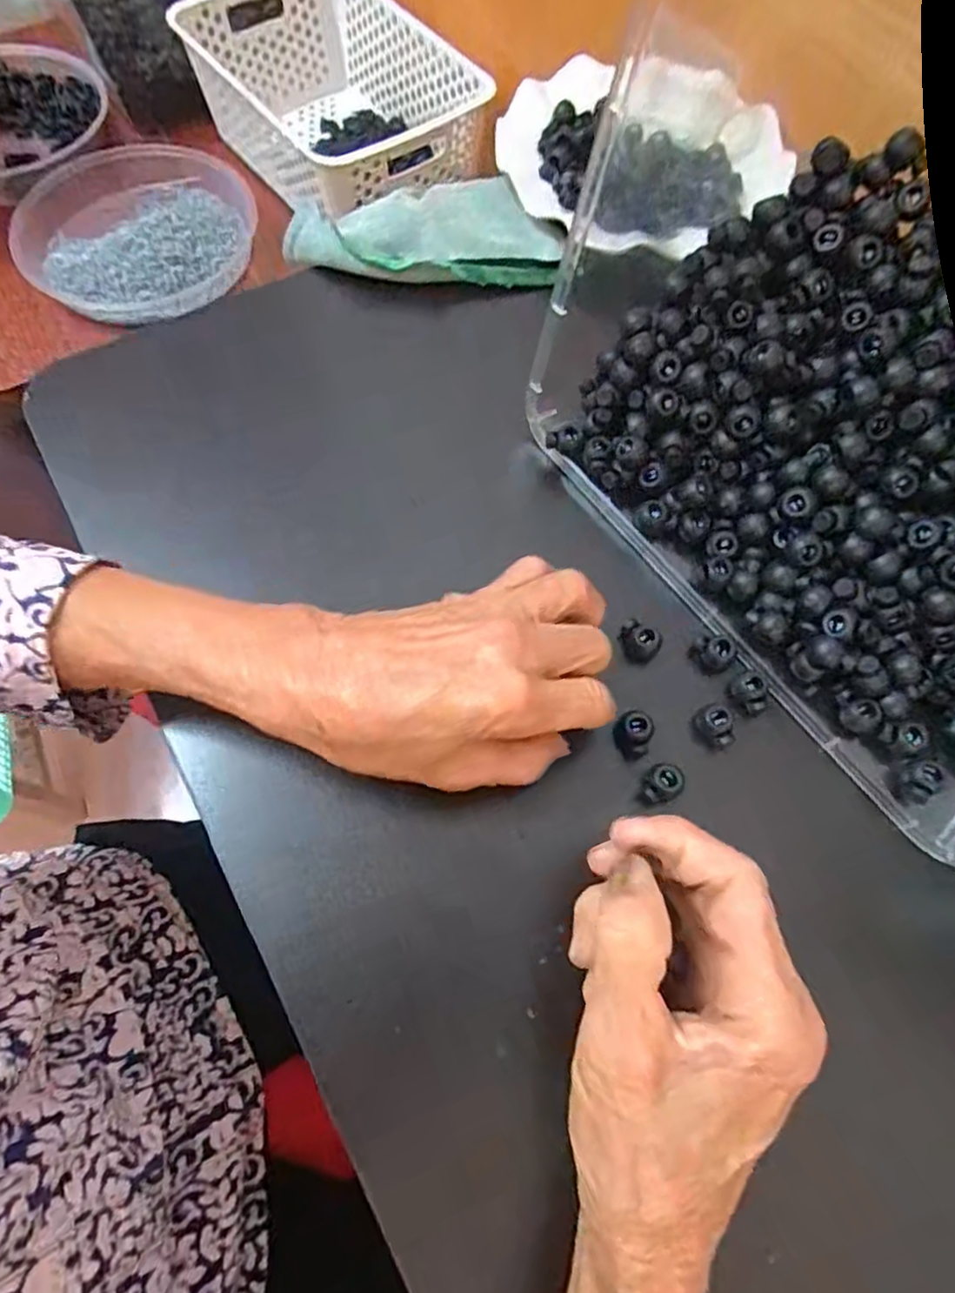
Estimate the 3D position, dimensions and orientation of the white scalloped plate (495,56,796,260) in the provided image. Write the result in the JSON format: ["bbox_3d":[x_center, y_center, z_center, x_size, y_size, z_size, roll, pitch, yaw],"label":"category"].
[{"bbox_3d":[0.105,-0.317,0.420,0.166,0.034,0.152,1,72,-2],"label":"white scalloped plate"}]

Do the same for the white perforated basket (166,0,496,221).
[{"bbox_3d":[-0.153,-0.577,0.720,0.195,0.142,0.338,-36,77,-13],"label":"white perforated basket"}]

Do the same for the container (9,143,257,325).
[{"bbox_3d":[-0.365,-0.438,0.699,0.229,0.053,0.218,1,72,-2],"label":"container"}]

